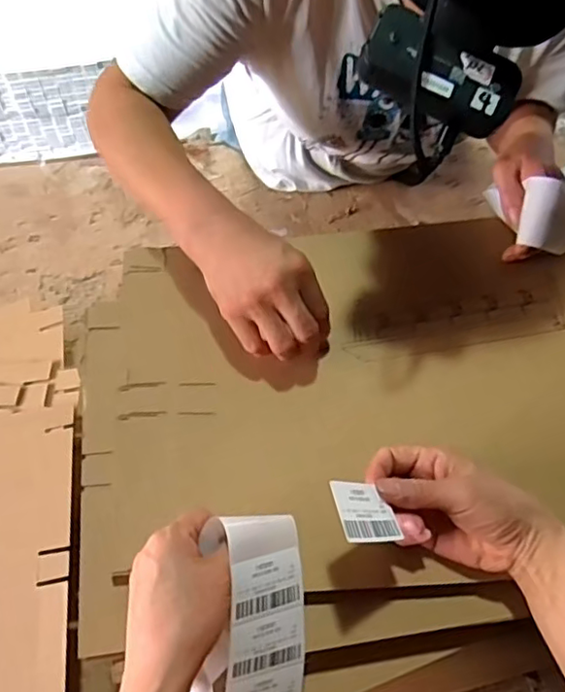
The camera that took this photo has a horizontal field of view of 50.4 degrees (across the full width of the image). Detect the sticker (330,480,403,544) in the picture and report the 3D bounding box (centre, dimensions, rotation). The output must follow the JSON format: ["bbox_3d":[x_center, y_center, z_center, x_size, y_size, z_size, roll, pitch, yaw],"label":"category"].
[{"bbox_3d":[0.055,0.109,0.398,0.054,0.005,0.040,12,52,-41],"label":"sticker"}]

